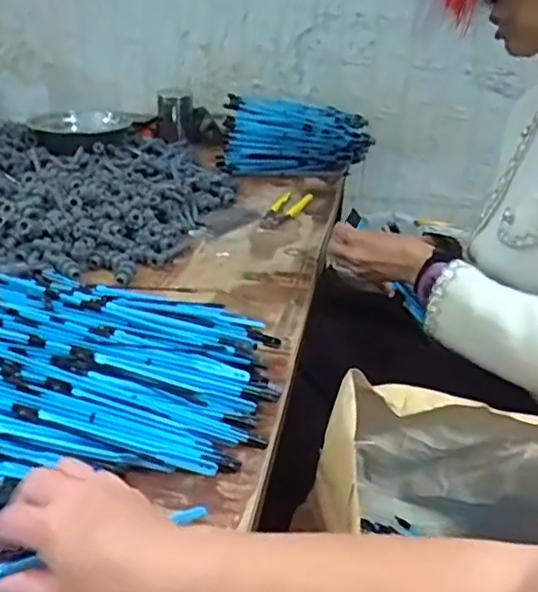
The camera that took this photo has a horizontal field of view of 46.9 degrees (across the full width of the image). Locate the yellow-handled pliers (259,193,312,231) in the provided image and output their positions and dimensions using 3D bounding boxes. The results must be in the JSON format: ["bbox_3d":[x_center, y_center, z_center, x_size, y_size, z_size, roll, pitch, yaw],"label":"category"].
[{"bbox_3d":[0.025,-0.142,1.058,0.053,0.021,0.181,12,28,16],"label":"yellow-handled pliers"}]

